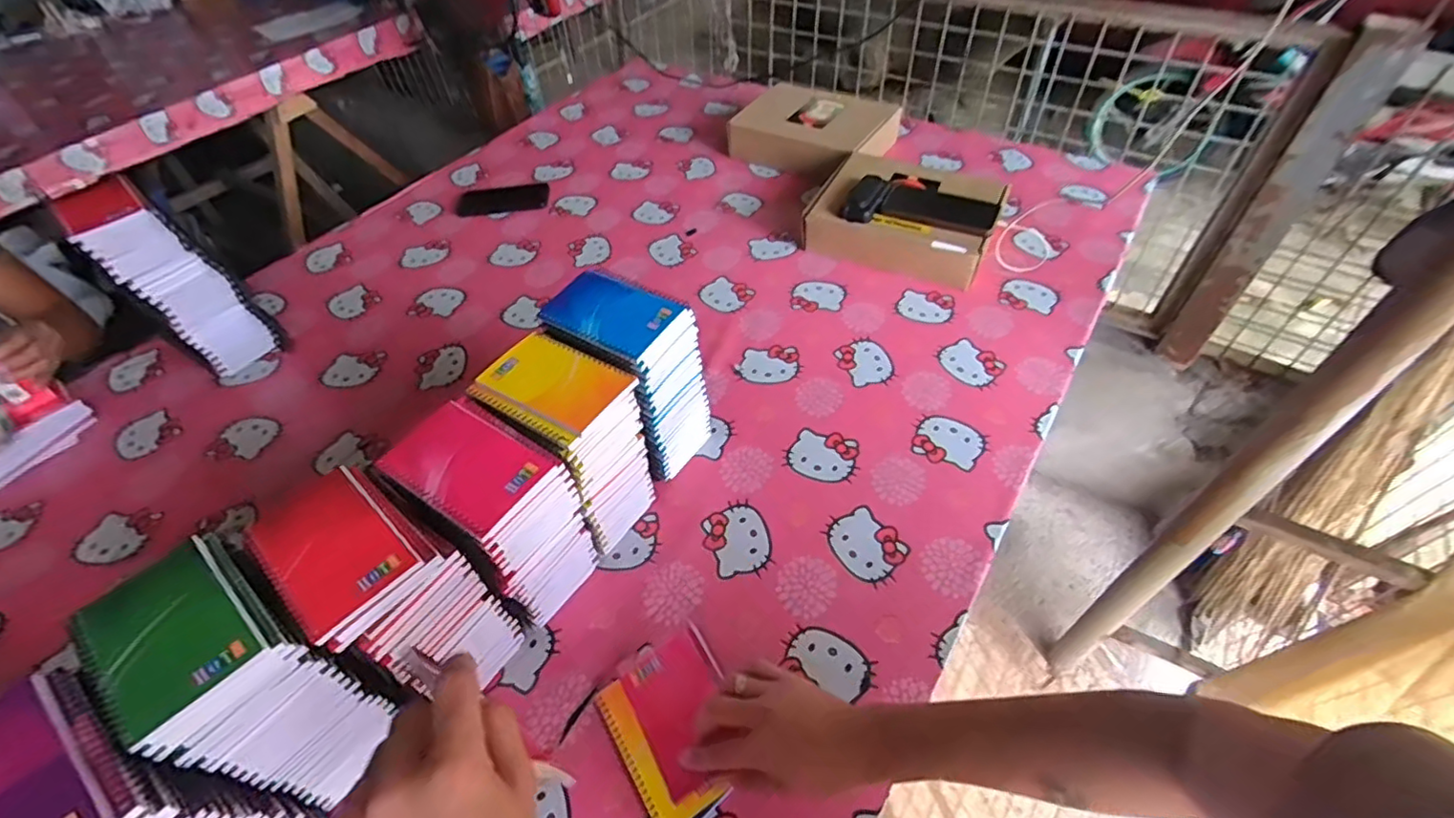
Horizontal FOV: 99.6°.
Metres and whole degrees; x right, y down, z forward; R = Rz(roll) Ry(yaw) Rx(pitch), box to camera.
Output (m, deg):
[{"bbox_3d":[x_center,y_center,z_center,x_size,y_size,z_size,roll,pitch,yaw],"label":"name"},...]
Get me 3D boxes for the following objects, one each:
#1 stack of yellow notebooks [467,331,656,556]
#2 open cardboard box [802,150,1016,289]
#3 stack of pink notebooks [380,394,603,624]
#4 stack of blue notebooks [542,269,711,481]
[{"bbox_3d":[-0.158,0.042,0.641,0.138,0.211,0.107,27,57,25],"label":"stack of yellow notebooks"},{"bbox_3d":[0.281,-0.310,0.982,0.266,0.091,0.197,19,54,20],"label":"open cardboard box"},{"bbox_3d":[-0.207,0.111,0.583,0.130,0.215,0.102,25,56,24],"label":"stack of pink notebooks"},{"bbox_3d":[-0.107,-0.027,0.691,0.139,0.223,0.110,27,57,25],"label":"stack of blue notebooks"}]

